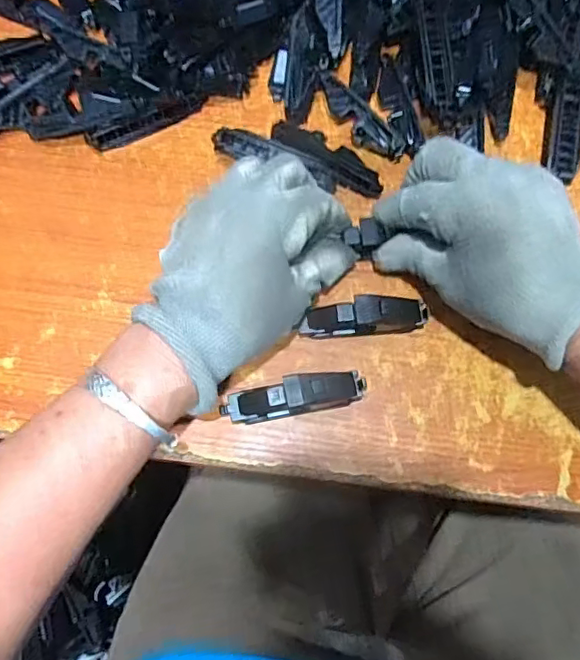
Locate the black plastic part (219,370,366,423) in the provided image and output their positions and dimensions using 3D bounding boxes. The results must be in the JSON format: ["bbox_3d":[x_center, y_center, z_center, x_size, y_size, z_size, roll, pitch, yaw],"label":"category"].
[{"bbox_3d":[0.003,0.038,0.326,0.082,0.022,0.020,-10,74,-3],"label":"black plastic part"}]

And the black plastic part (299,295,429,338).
[{"bbox_3d":[0.046,-0.008,0.339,0.076,0.023,0.019,-6,74,-2],"label":"black plastic part"}]

